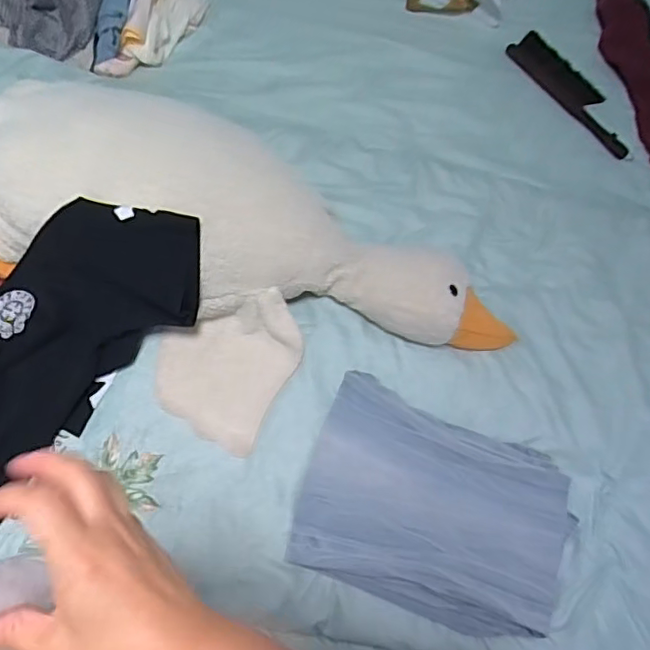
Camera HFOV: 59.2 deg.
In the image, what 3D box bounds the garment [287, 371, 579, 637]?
[{"bbox_3d":[0.151,0.246,0.779,0.362,0.083,0.266,20,67,4],"label":"garment"}]

